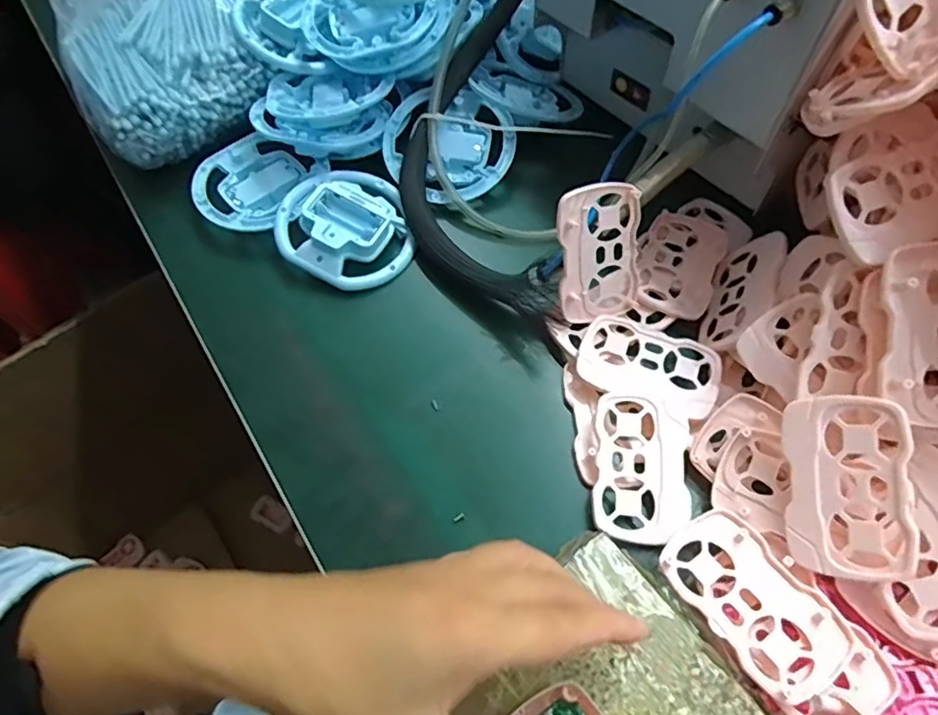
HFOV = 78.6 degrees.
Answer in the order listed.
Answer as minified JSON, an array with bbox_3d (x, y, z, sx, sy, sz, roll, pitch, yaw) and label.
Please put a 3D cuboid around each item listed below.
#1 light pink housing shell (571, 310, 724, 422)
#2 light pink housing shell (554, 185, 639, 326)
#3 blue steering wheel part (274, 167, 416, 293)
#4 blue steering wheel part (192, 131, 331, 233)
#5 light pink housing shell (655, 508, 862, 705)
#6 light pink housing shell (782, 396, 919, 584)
[{"bbox_3d":[0.115,0.006,0.365,0.085,0.017,0.057,22,64,15],"label":"light pink housing shell"},{"bbox_3d":[0.084,-0.067,0.369,0.055,0.086,0.008,-15,28,-12],"label":"light pink housing shell"},{"bbox_3d":[-0.095,-0.101,0.429,0.093,0.036,0.104,-17,61,-6],"label":"blue steering wheel part"},{"bbox_3d":[-0.170,-0.137,0.456,0.086,0.022,0.087,23,64,16],"label":"blue steering wheel part"},{"bbox_3d":[0.143,0.122,0.290,0.054,0.011,0.087,-34,64,-15],"label":"light pink housing shell"},{"bbox_3d":[0.187,0.064,0.284,0.053,0.009,0.087,-1,85,39],"label":"light pink housing shell"}]

